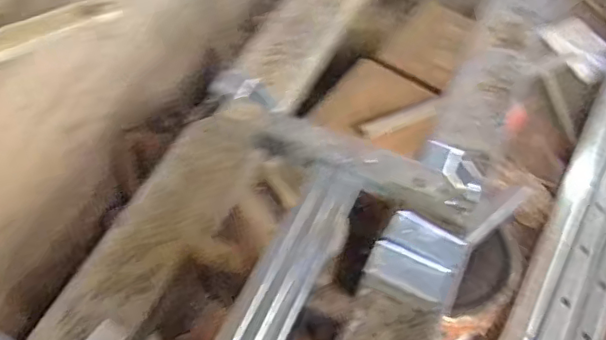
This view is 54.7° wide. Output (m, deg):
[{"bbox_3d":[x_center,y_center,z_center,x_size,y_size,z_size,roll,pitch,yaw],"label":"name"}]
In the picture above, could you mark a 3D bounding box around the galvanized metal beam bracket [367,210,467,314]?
[{"bbox_3d":[0.129,0.104,0.663,0.095,0.045,0.093,23,58,15],"label":"galvanized metal beam bracket"}]

